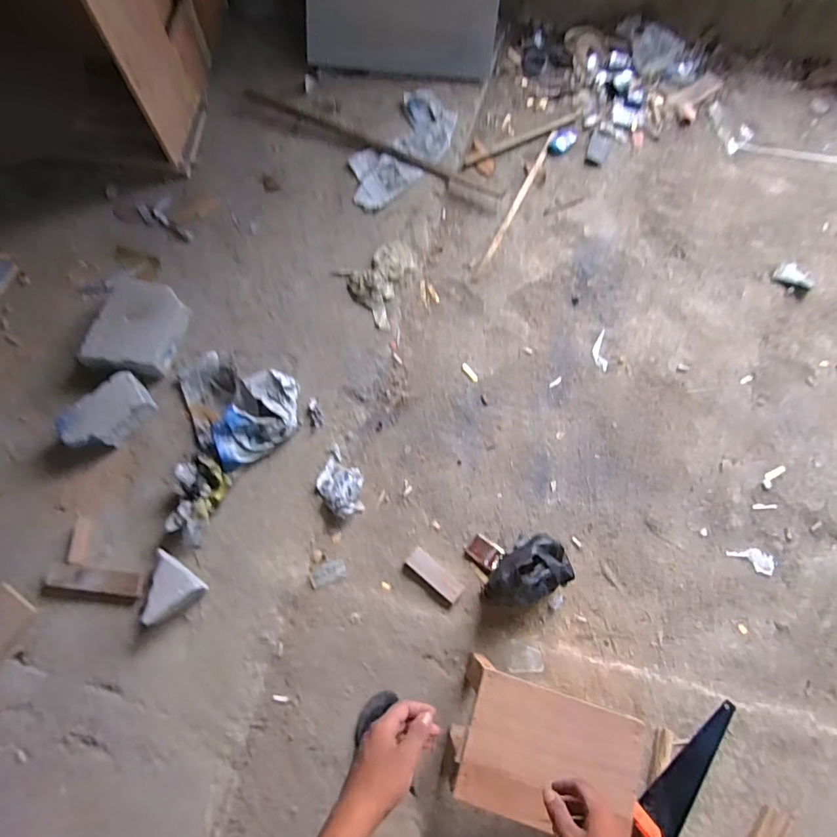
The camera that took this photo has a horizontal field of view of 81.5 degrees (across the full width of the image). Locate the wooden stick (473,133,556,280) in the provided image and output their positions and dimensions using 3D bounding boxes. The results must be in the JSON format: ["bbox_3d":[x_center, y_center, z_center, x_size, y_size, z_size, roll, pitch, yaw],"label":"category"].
[{"bbox_3d":[0.309,-0.680,1.541,0.026,0.019,0.594,26,73,7],"label":"wooden stick"}]

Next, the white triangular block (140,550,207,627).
[{"bbox_3d":[-0.547,0.389,1.107,0.105,0.079,0.158,5,71,0],"label":"white triangular block"}]

